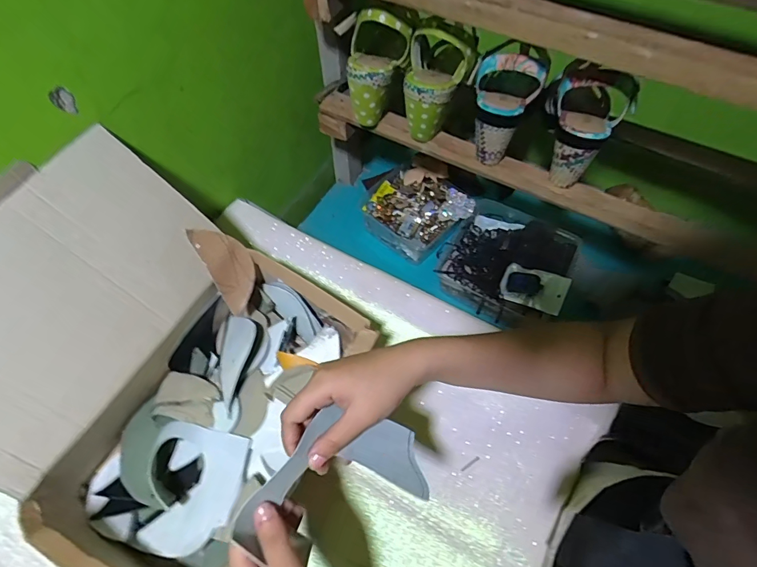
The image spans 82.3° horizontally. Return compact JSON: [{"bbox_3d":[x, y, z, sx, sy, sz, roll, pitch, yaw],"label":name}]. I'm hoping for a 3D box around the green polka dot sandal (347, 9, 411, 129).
[{"bbox_3d":[-0.012,-0.281,0.574,0.080,0.145,0.064,30,42,16],"label":"green polka dot sandal"}]

